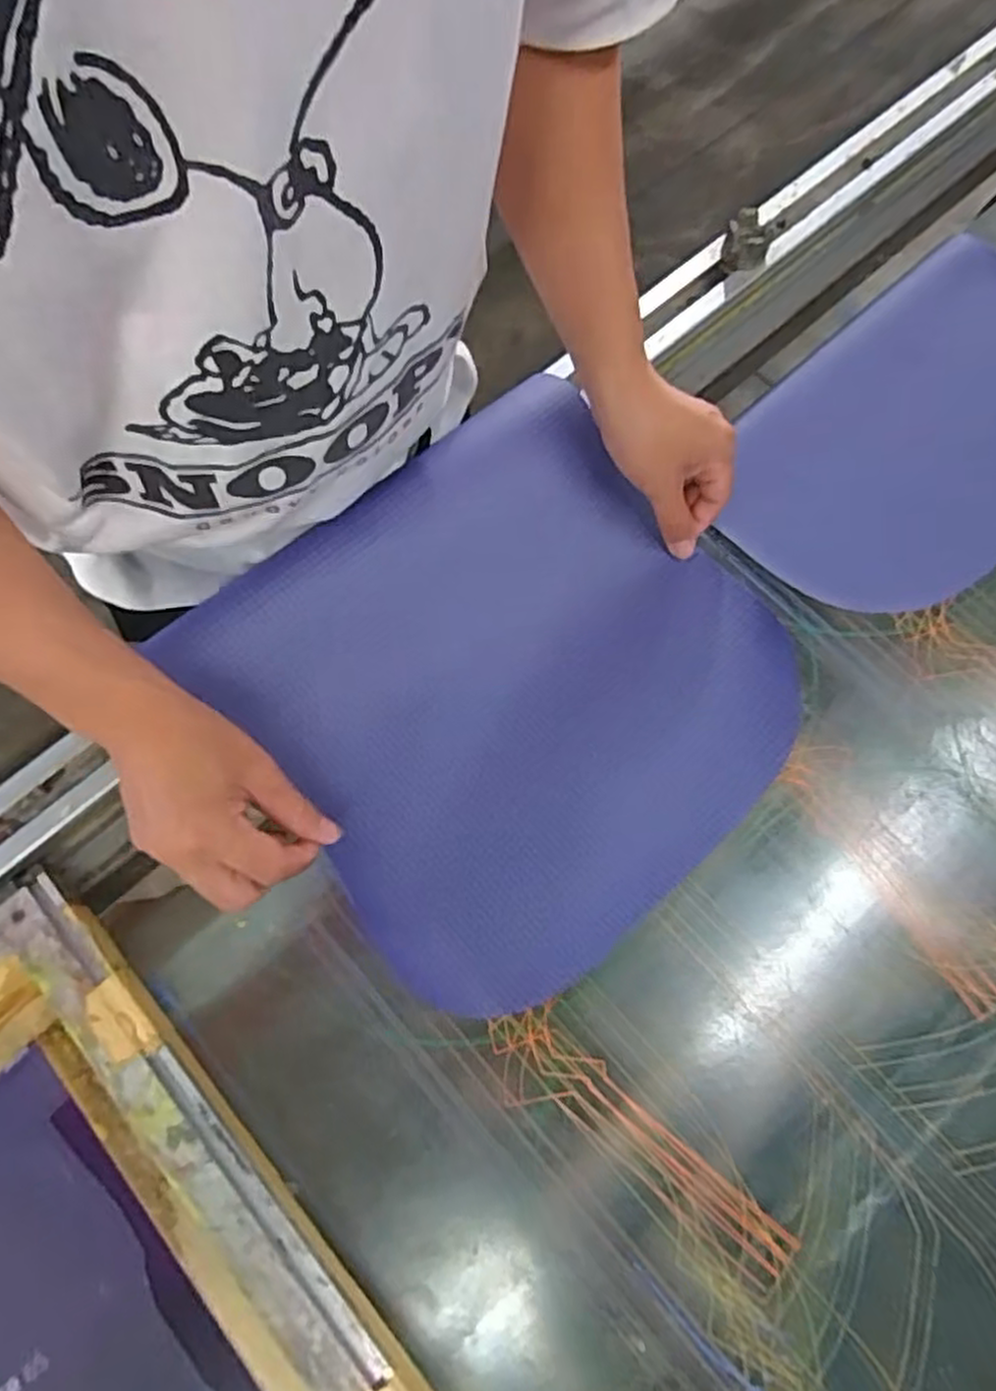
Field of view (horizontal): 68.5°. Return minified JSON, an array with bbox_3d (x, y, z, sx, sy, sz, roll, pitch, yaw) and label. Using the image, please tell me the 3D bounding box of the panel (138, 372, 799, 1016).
[{"bbox_3d":[0.013,-0.011,0.511,0.350,0.057,0.340,-38,77,-12],"label":"panel"}]

